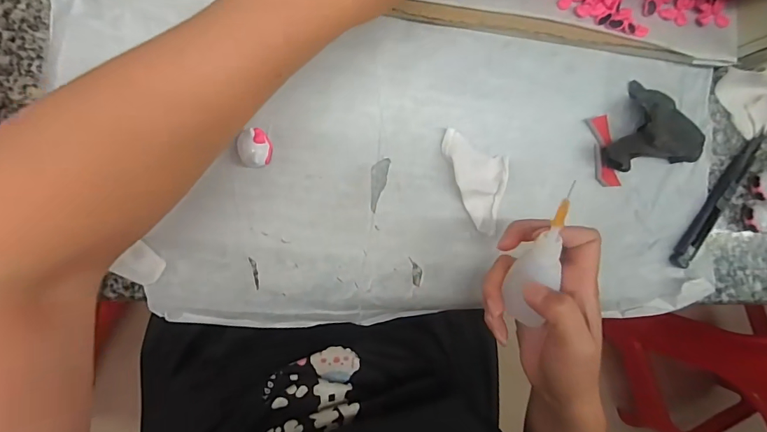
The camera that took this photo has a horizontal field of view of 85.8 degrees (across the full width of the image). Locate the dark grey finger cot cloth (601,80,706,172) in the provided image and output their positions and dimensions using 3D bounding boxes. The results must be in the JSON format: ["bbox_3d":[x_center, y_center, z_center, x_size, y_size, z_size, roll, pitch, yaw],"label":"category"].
[{"bbox_3d":[0.208,-0.073,0.330,0.073,0.034,0.068,-10,92,-10],"label":"dark grey finger cot cloth"}]

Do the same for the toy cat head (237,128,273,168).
[{"bbox_3d":[-0.087,-0.045,0.281,0.020,0.017,0.025,-9,92,-10],"label":"toy cat head"}]

